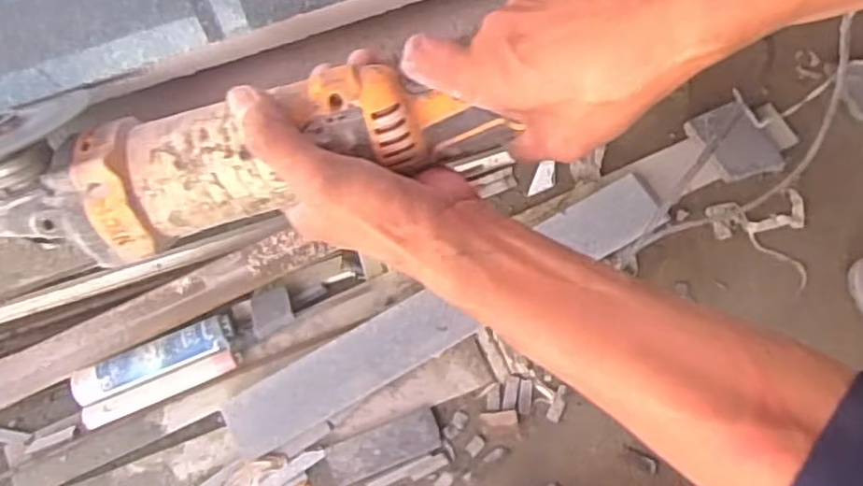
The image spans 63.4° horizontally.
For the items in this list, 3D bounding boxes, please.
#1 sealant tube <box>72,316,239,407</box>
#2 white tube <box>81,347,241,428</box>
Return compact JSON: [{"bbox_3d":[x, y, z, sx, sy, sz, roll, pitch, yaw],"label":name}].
[{"bbox_3d":[-0.437,0.184,1.105,0.263,0.042,0.061,-22,69,-7],"label":"sealant tube"},{"bbox_3d":[-0.423,0.228,1.105,0.250,0.036,0.033,-22,69,-7],"label":"white tube"}]

